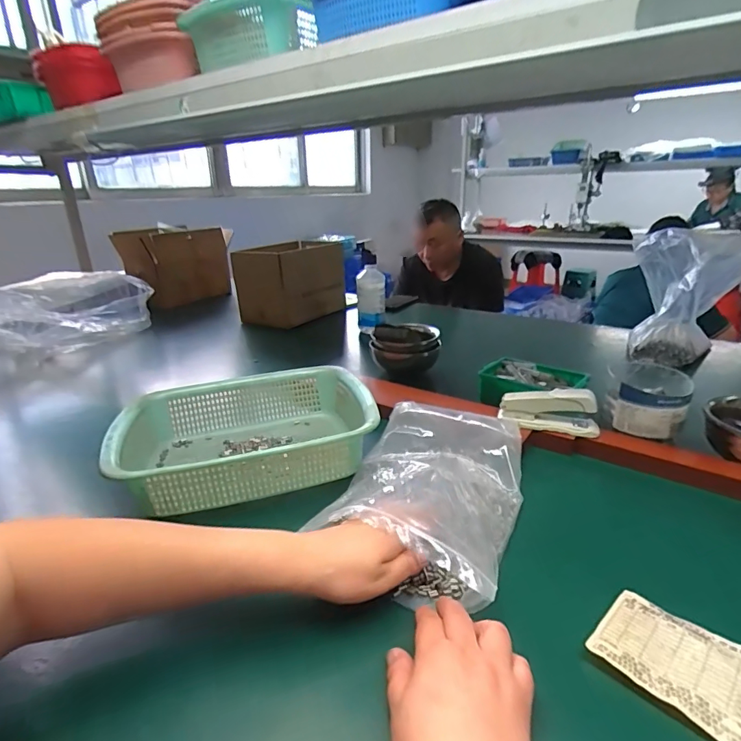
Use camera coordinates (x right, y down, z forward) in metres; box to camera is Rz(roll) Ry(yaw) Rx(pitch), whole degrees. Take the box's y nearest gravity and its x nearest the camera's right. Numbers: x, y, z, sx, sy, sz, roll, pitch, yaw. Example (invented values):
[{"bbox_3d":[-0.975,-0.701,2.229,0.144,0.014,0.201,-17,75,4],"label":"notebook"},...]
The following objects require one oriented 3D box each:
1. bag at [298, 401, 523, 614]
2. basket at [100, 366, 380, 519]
[{"bbox_3d":[0.062,0.122,0.473,0.168,0.075,0.222,7,20,20],"label":"bag"},{"bbox_3d":[-0.155,0.081,0.573,0.296,0.088,0.220,-7,22,-15],"label":"basket"}]

